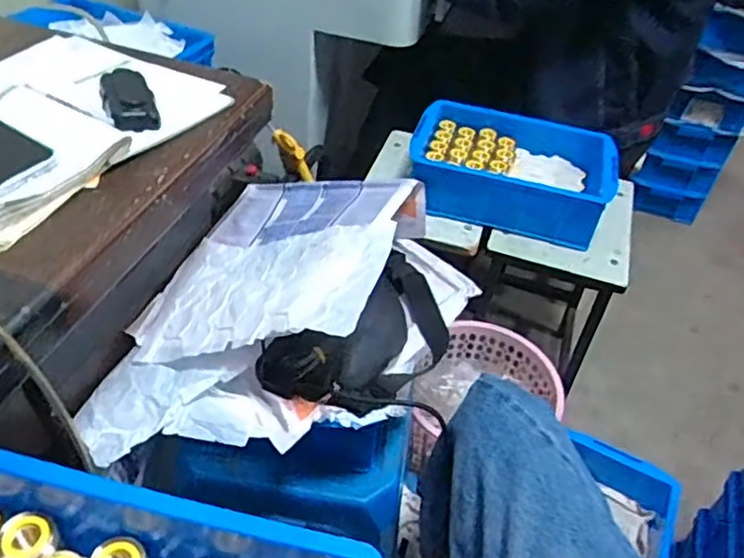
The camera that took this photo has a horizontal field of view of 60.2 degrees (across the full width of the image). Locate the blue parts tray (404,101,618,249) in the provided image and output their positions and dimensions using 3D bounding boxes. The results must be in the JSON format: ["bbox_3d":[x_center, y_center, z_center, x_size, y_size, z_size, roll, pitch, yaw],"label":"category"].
[{"bbox_3d":[0.252,-0.200,1.183,0.366,0.106,0.227,17,43,10],"label":"blue parts tray"}]

